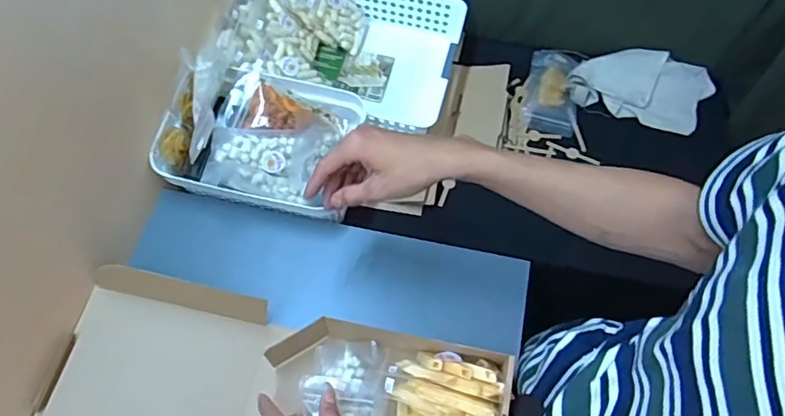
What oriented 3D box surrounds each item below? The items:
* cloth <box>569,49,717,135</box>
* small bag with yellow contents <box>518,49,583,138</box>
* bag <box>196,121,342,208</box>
[{"bbox_3d":[0.408,-0.201,0.886,0.230,0.042,0.120,14,64,7],"label":"cloth"},{"bbox_3d":[0.267,-0.202,0.893,0.085,0.023,0.169,15,64,7],"label":"small bag with yellow contents"},{"bbox_3d":[-0.155,-0.064,0.693,0.156,0.057,0.092,6,64,3],"label":"bag"}]

